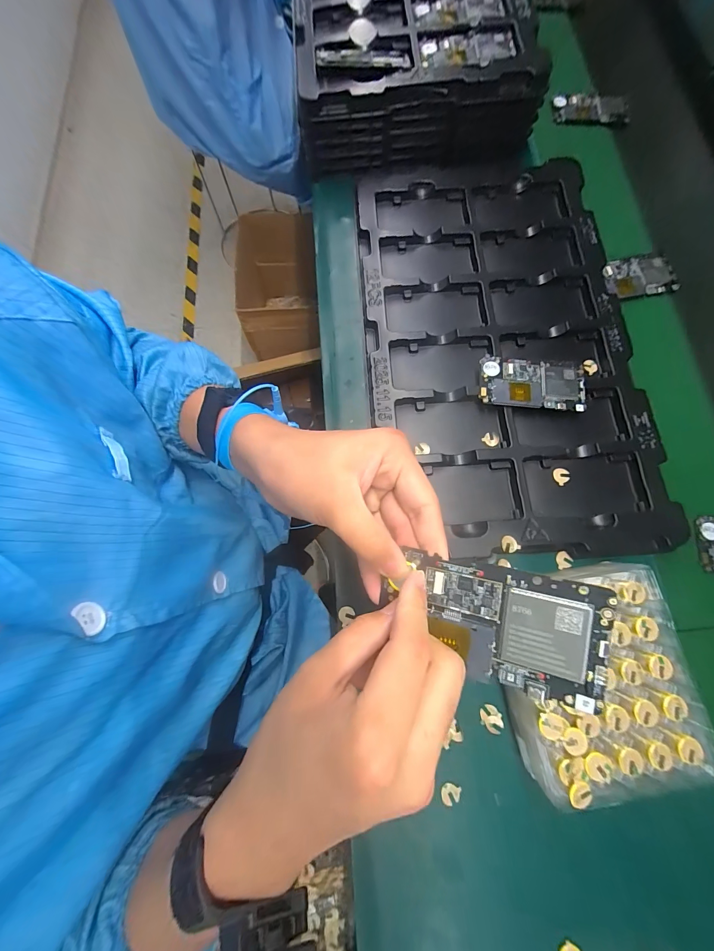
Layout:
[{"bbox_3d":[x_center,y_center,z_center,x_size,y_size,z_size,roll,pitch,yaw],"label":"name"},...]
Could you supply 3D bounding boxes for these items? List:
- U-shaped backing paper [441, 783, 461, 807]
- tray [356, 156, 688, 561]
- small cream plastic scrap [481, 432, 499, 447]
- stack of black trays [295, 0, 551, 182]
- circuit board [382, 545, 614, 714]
[{"bbox_3d":[0.091,0.310,0.324,0.019,0.004,0.017,-1,65,-1],"label":"U-shaped backing paper"},{"bbox_3d":[0.180,-0.179,0.436,0.329,0.030,0.547,-2,76,-1],"label":"tray"},{"bbox_3d":[0.165,-0.044,0.409,0.018,0.004,0.017,0,76,-1],"label":"small cream plastic scrap"},{"bbox_3d":[0.073,-0.767,0.535,0.328,0.082,0.613,-2,76,-1],"label":"stack of black trays"},{"bbox_3d":[0.076,0.086,0.197,0.120,0.010,0.065,7,90,24],"label":"circuit board"}]

